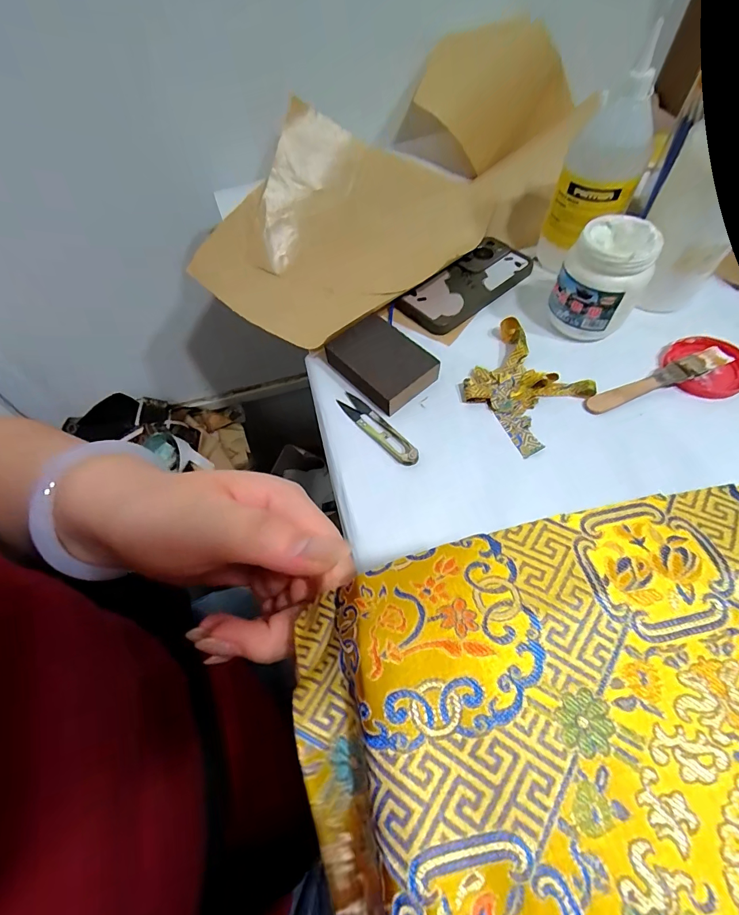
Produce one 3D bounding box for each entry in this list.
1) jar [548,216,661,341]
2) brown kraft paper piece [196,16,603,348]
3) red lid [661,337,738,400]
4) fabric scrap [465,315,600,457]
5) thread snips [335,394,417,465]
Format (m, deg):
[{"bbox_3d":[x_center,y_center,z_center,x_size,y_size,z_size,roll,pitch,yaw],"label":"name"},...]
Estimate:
[{"bbox_3d":[0.225,-0.168,0.394,0.071,0.094,0.066,-2,59,3],"label":"jar"},{"bbox_3d":[0.027,-0.312,0.498,0.480,0.199,0.153,-27,61,4],"label":"brown kraft paper piece"},{"bbox_3d":[0.326,-0.087,0.389,0.066,0.017,0.068,-2,59,3],"label":"red lid"},{"bbox_3d":[0.144,-0.073,0.388,0.100,0.020,0.117,-35,63,-16],"label":"fabric scrap"},{"bbox_3d":[0.007,-0.028,0.378,0.020,0.013,0.102,-38,64,-18],"label":"thread snips"}]

